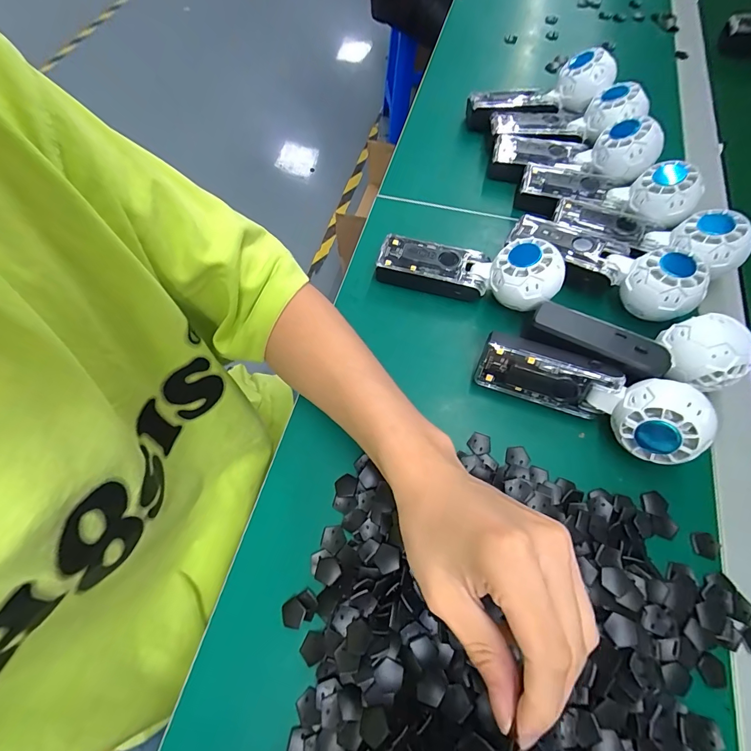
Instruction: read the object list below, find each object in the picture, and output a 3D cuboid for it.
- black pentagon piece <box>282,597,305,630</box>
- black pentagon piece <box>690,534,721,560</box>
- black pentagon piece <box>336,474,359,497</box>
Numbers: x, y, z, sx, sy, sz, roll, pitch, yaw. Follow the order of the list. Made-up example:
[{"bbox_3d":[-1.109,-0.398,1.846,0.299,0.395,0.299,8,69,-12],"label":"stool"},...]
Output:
[{"bbox_3d":[-0.058,0.170,0.274,0.016,0.004,0.018,-15,65,-6],"label":"black pentagon piece"},{"bbox_3d":[0.244,0.126,0.285,0.018,0.004,0.017,2,65,2],"label":"black pentagon piece"},{"bbox_3d":[-0.024,0.089,0.312,0.017,0.004,0.018,13,65,7],"label":"black pentagon piece"}]

